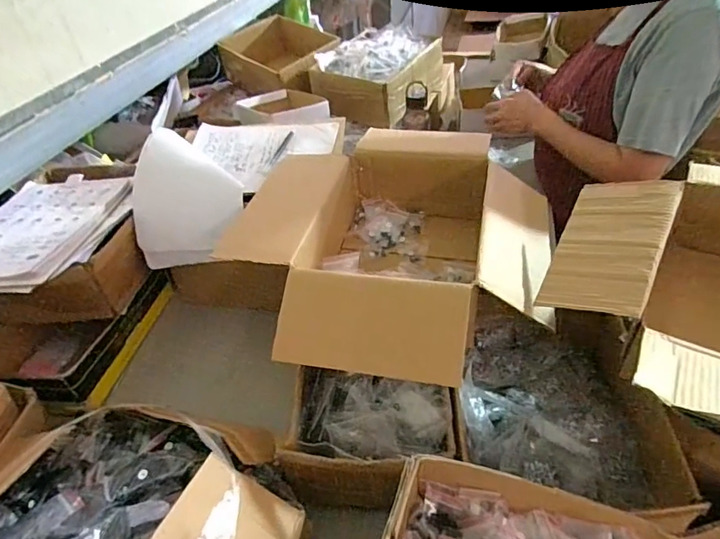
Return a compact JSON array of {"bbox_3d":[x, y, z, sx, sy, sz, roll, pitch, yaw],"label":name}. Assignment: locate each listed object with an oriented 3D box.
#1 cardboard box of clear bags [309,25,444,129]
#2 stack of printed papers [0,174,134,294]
[{"bbox_3d":[0.063,-0.535,1.315,0.324,0.136,0.323,20,47,28],"label":"cardboard box of clear bags"},{"bbox_3d":[-0.541,-0.071,0.804,0.252,0.028,0.303,2,41,10],"label":"stack of printed papers"}]

